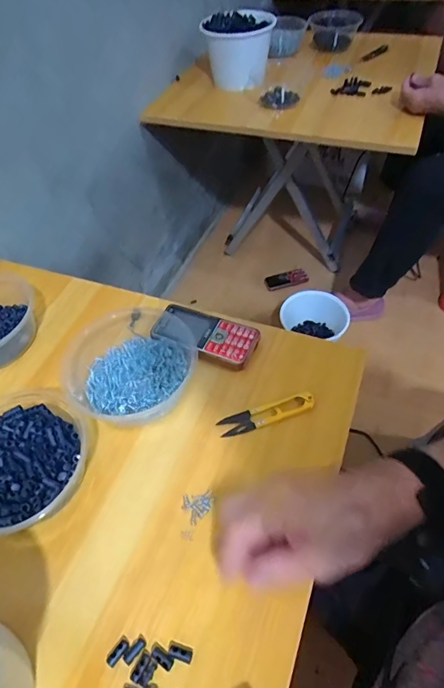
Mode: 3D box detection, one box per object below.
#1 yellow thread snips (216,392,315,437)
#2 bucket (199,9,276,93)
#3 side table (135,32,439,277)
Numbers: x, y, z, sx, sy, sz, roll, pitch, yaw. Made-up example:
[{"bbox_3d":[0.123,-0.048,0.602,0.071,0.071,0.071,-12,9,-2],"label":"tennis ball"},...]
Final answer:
[{"bbox_3d":[0.049,0.075,0.451,0.105,0.009,0.025,-16,52,-8],"label":"yellow thread snips"},{"bbox_3d":[0.041,-0.685,0.990,0.157,0.131,0.170,-2,51,3],"label":"bucket"},{"bbox_3d":[0.220,-0.520,1.195,0.552,0.495,0.639,15,54,16],"label":"side table"}]

